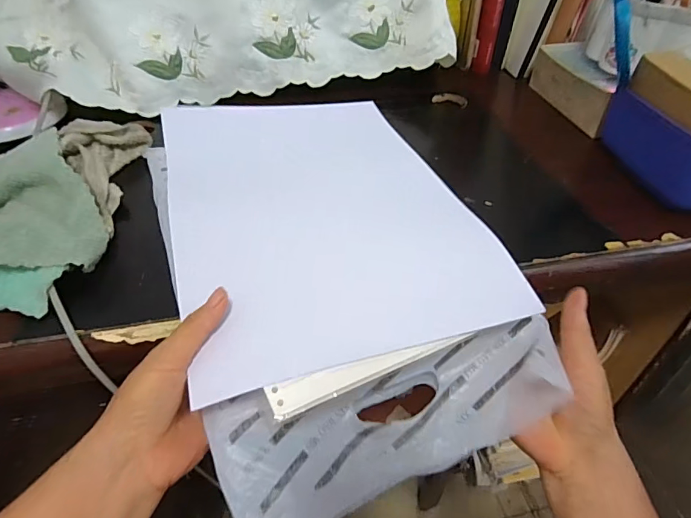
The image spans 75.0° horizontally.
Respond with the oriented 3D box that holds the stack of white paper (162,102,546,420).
[{"bbox_3d":[-0.031,-0.050,0.433,0.252,0.035,0.383,-11,48,-15],"label":"stack of white paper"}]

